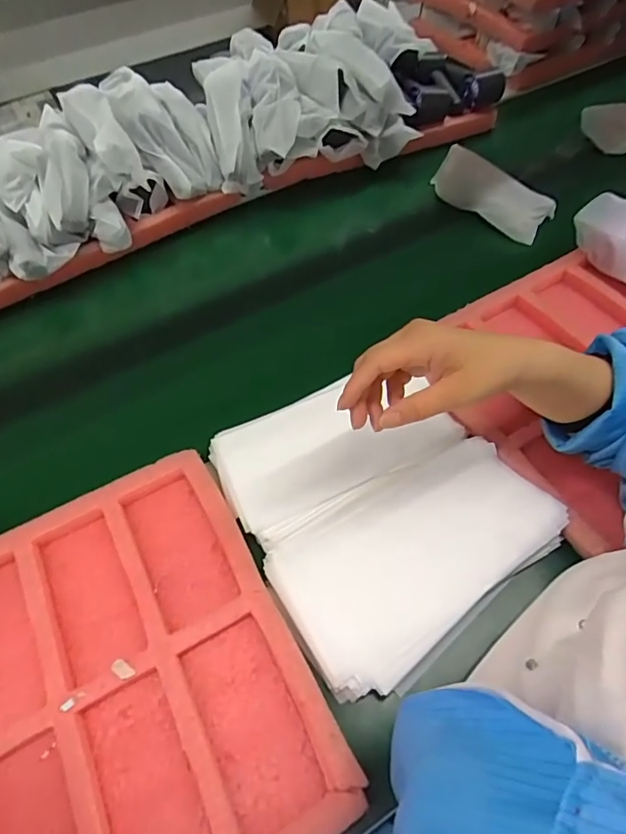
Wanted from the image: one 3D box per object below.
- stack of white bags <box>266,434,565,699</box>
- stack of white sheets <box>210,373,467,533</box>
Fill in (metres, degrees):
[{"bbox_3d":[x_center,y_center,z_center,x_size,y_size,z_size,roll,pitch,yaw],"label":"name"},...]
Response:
[{"bbox_3d":[0.090,0.114,0.455,0.242,0.024,0.140,-30,59,-16],"label":"stack of white bags"},{"bbox_3d":[0.018,0.020,0.519,0.228,0.017,0.122,-22,57,-11],"label":"stack of white sheets"}]

